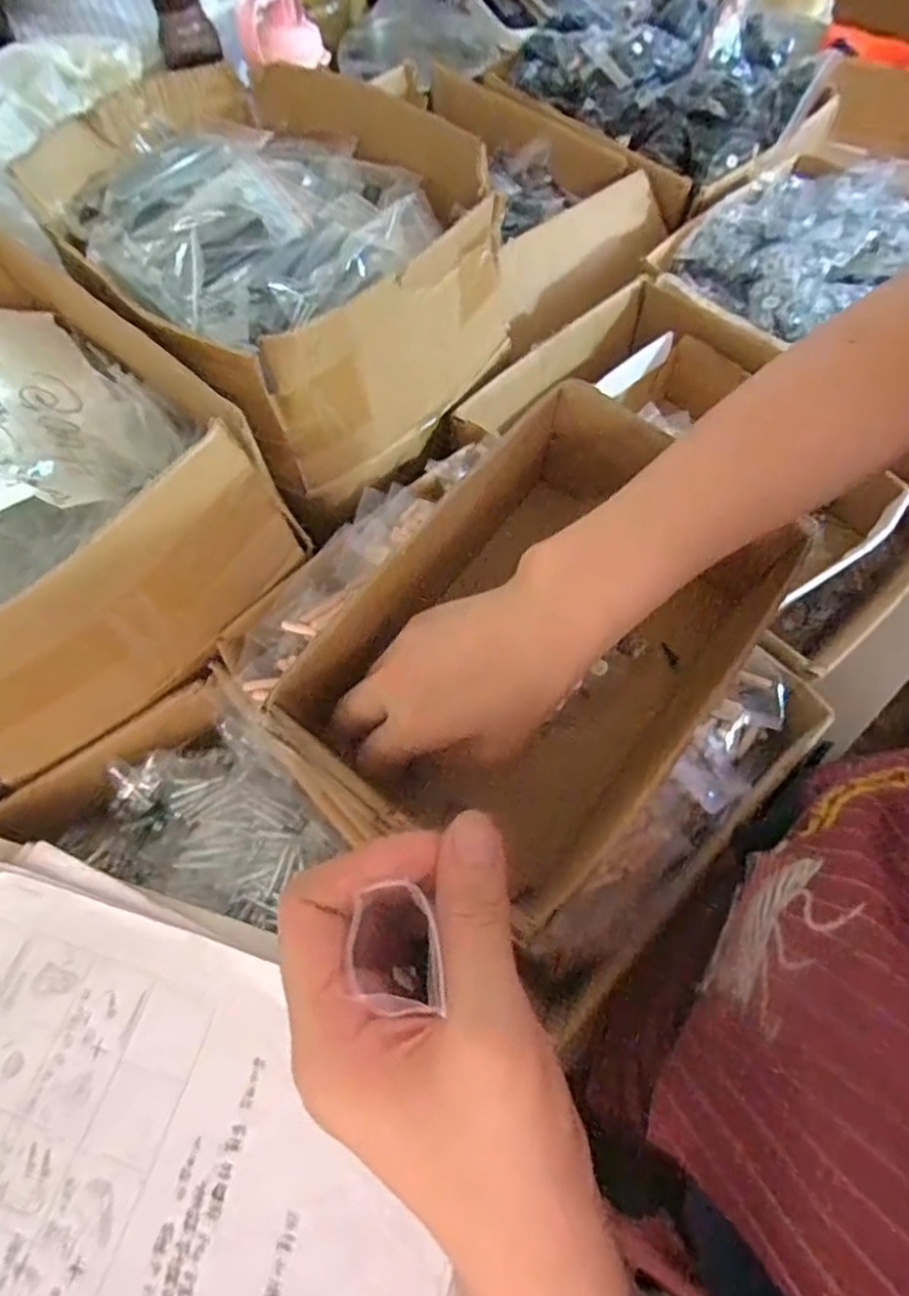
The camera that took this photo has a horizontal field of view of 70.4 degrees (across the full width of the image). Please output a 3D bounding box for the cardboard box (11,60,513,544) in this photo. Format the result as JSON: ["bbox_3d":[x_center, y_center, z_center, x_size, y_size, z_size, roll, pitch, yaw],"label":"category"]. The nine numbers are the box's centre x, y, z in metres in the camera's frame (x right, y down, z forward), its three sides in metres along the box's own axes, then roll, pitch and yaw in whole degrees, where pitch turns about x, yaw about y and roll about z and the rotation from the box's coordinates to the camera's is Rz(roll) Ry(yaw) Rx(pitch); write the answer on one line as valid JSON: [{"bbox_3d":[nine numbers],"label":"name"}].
[{"bbox_3d":[-0.142,-0.321,0.527,0.277,0.128,0.380,-39,68,-15],"label":"cardboard box"}]

